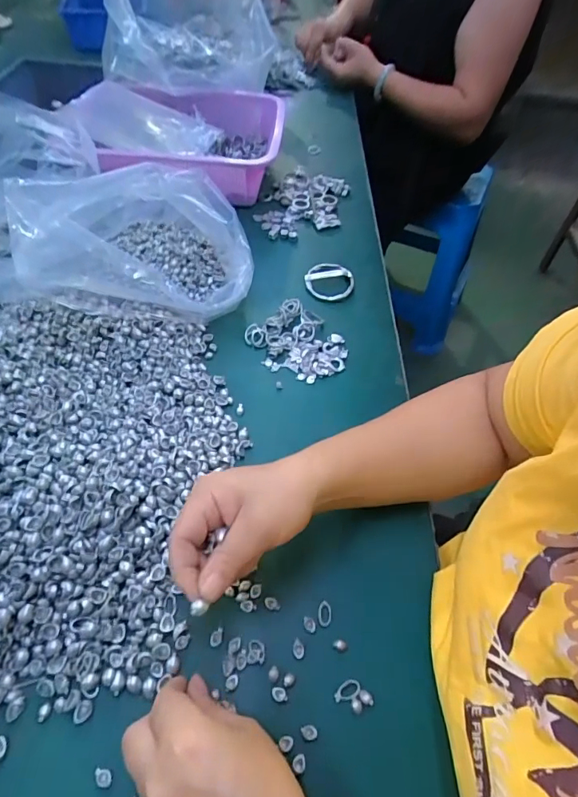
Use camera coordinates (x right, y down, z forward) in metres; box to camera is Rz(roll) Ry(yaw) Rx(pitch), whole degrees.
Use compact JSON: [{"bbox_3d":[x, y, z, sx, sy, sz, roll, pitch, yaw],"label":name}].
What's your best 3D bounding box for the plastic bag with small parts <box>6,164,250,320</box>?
[{"bbox_3d":[-0.150,-0.171,0.476,0.216,0.125,0.148,-5,55,-8],"label":"plastic bag with small parts"}]

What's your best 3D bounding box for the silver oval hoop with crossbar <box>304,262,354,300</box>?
[{"bbox_3d":[0.046,-0.142,0.538,0.053,0.013,0.061,-34,63,-25],"label":"silver oval hoop with crossbar"}]

